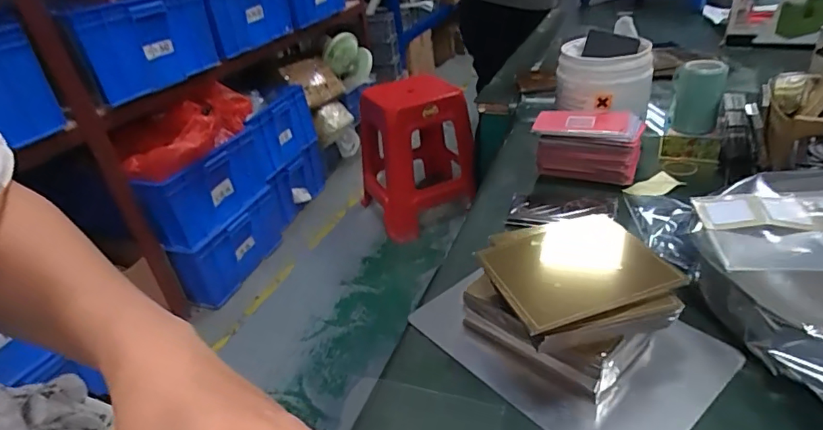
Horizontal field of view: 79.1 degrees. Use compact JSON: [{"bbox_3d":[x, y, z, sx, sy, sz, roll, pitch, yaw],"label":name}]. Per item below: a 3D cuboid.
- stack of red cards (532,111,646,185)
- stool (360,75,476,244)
[{"bbox_3d":[0.176,-0.069,0.501,0.096,0.058,0.067,8,35,23],"label":"stack of red cards"},{"bbox_3d":[0.010,-0.232,1.850,0.406,0.473,0.428,-13,33,-7],"label":"stool"}]

